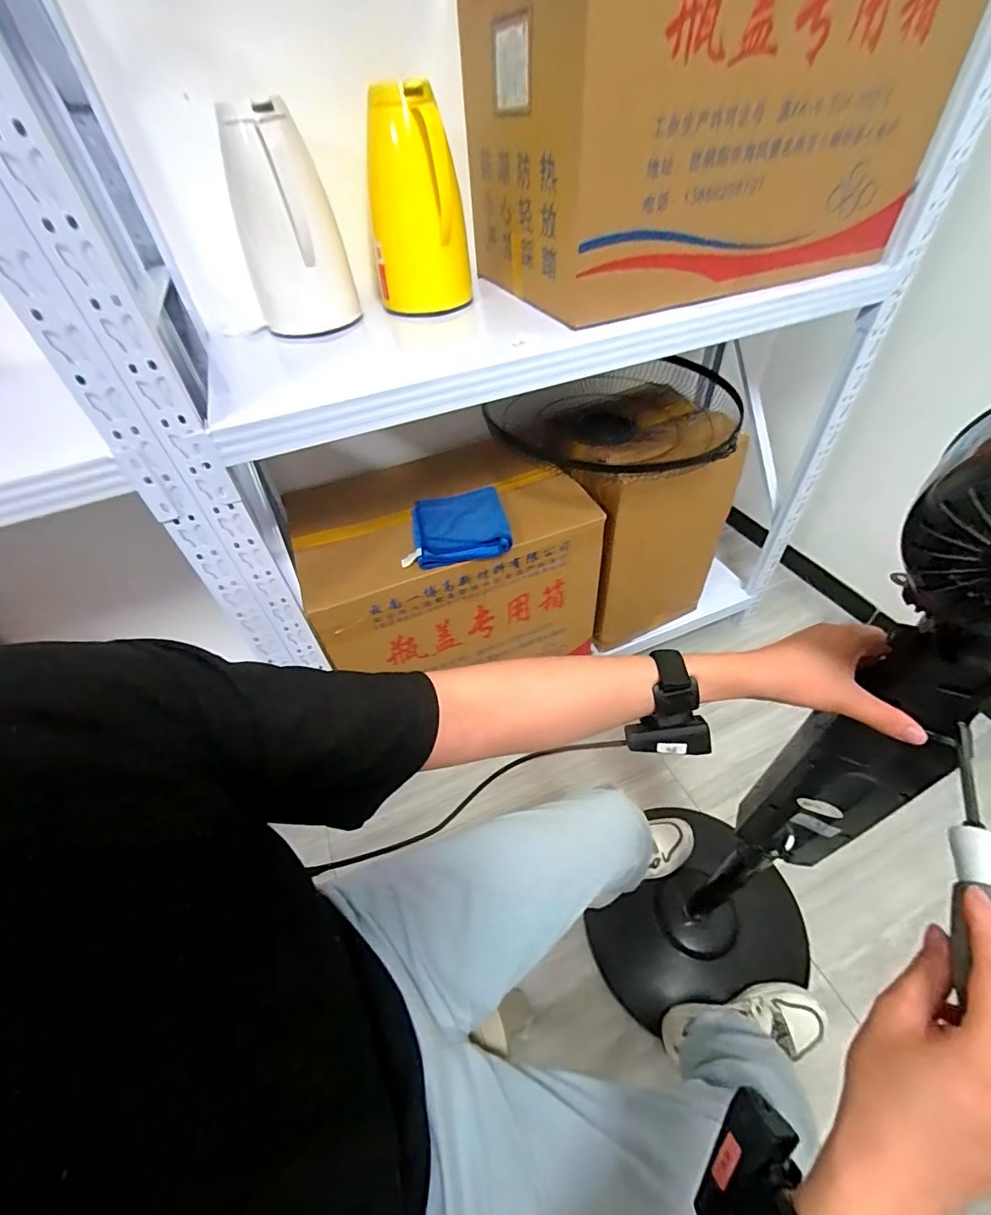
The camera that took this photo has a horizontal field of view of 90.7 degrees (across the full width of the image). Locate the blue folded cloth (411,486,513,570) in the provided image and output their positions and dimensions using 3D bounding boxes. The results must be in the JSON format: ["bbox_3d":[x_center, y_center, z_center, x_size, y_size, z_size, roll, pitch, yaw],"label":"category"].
[{"bbox_3d":[-0.069,-0.160,0.928,0.174,0.041,0.193,-10,47,-4],"label":"blue folded cloth"}]

